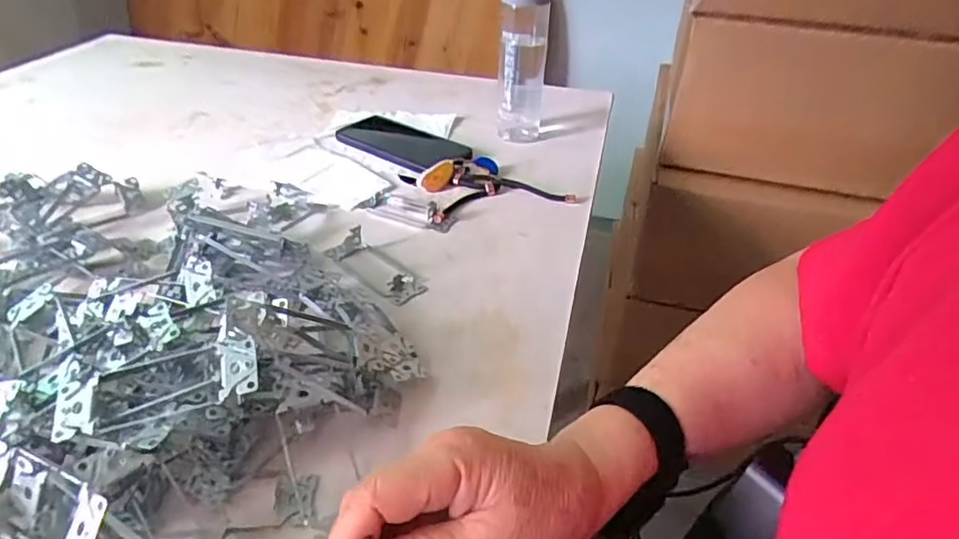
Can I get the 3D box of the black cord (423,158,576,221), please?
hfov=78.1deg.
[{"bbox_3d":[0.013,-0.095,0.648,0.149,0.025,0.102,-10,39,-18],"label":"black cord"}]

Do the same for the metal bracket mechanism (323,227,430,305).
[{"bbox_3d":[-0.093,-0.008,0.524,0.039,0.021,0.107,-28,46,-36],"label":"metal bracket mechanism"}]

